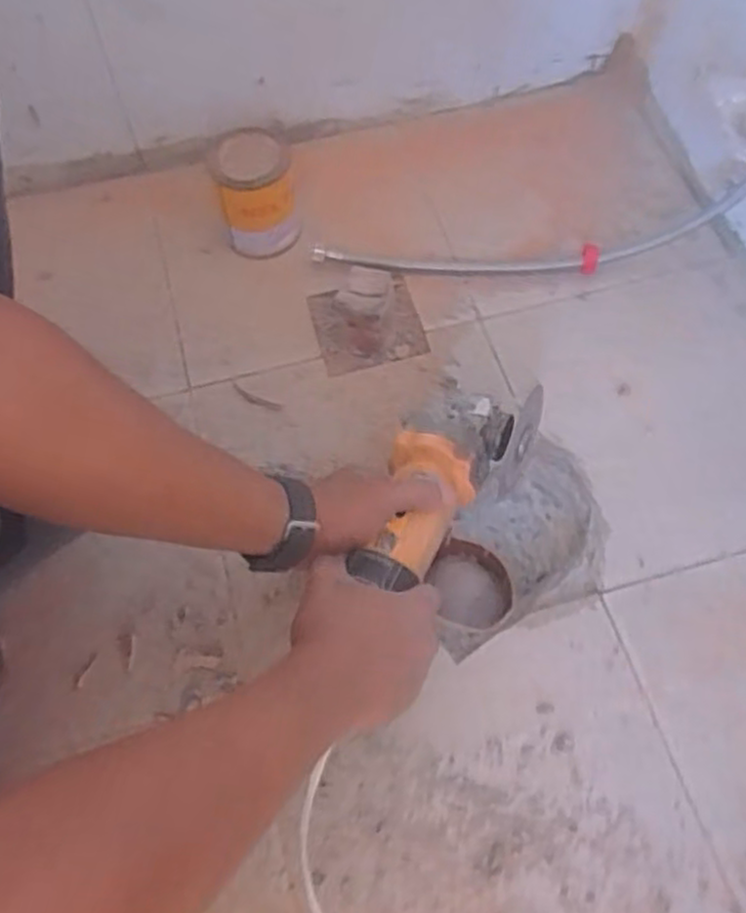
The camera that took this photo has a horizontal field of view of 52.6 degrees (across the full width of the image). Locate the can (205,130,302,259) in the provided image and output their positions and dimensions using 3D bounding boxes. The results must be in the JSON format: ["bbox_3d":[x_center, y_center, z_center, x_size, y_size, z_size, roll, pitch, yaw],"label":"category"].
[{"bbox_3d":[-0.120,-0.267,0.774,0.076,0.105,0.074,0,62,0],"label":"can"}]

